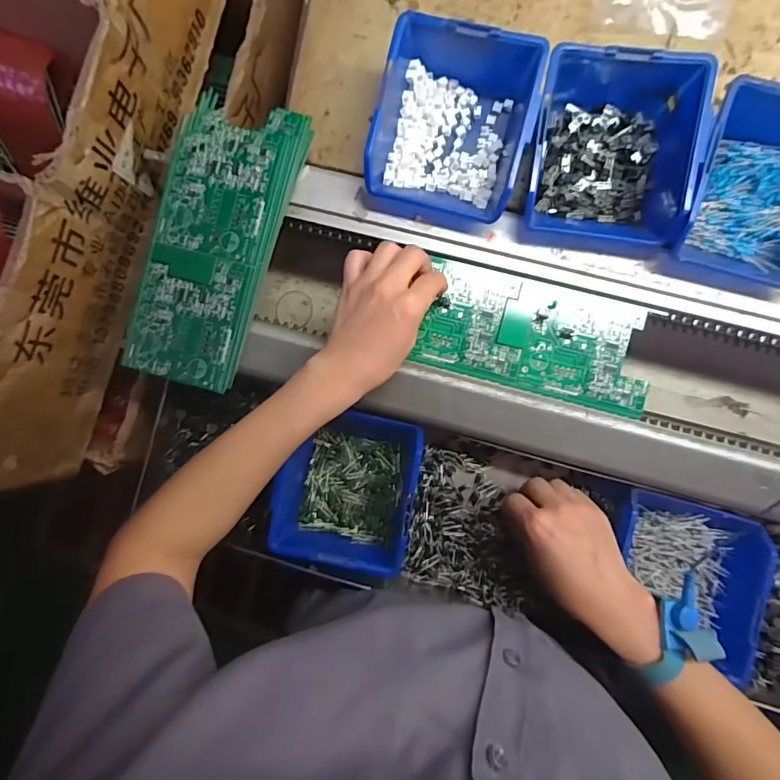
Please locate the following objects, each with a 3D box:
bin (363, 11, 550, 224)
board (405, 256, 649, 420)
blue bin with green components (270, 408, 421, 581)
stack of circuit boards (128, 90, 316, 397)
[{"bbox_3d":[0.053,-0.217,0.387,0.121,0.063,0.143,15,90,4],"label":"bin"},{"bbox_3d":[0.128,-0.045,0.411,0.193,0.007,0.095,16,90,6],"label":"board"},{"bbox_3d":[-0.036,0.090,0.437,0.122,0.055,0.136,11,90,4],"label":"blue bin with green components"},{"bbox_3d":[-0.150,-0.125,0.407,0.102,0.027,0.243,16,90,4],"label":"stack of circuit boards"}]

